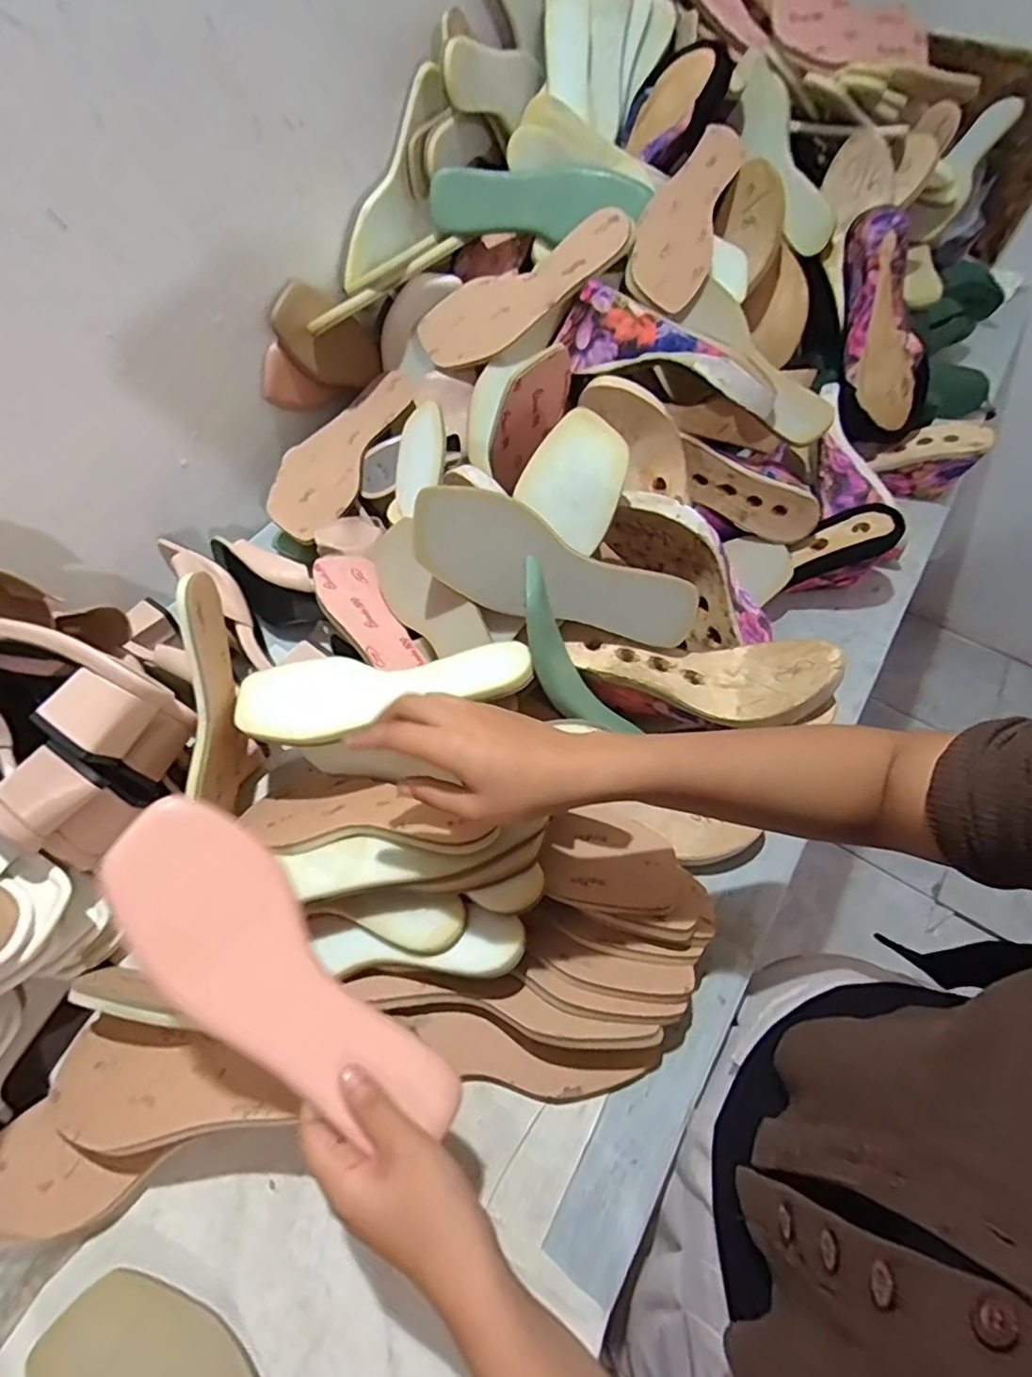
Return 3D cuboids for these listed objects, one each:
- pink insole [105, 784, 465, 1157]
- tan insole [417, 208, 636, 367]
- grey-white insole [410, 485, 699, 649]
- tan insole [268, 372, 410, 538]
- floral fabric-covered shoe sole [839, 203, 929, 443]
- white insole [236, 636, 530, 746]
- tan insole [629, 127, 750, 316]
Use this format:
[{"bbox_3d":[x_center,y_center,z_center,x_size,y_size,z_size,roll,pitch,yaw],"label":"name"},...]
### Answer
[{"bbox_3d":[-0.132,0.161,0.347,0.230,0.025,0.078,44,67,0],"label":"pink insole"},{"bbox_3d":[0.007,-0.419,0.657,0.238,0.016,0.069,-24,102,18],"label":"tan insole"},{"bbox_3d":[0.034,-0.090,0.514,0.246,0.084,0.017,22,21,-12],"label":"grey-white insole"},{"bbox_3d":[-0.195,-0.268,0.698,0.078,0.029,0.224,28,77,16],"label":"tan insole"},{"bbox_3d":[0.411,-0.407,0.706,0.075,0.243,0.082,-16,17,-9],"label":"floral fabric-covered shoe sole"},{"bbox_3d":[-0.104,-0.001,0.484,0.233,0.015,0.079,-9,59,7],"label":"white insole"},{"bbox_3d":[0.191,-0.504,0.658,0.084,0.015,0.226,35,74,-18],"label":"tan insole"}]

